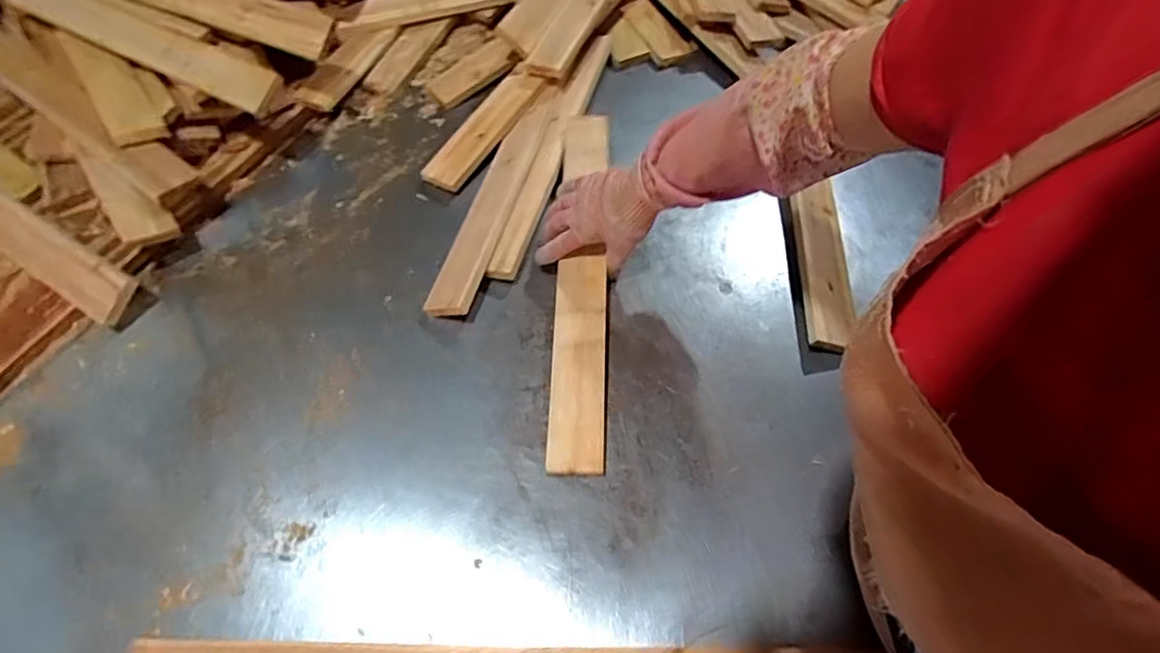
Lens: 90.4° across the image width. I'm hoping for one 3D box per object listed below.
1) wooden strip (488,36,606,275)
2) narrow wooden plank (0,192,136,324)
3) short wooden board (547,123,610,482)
[{"bbox_3d":[-0.031,-0.268,0.816,0.043,0.017,0.456,13,61,8],"label":"wooden strip"},{"bbox_3d":[-0.777,-0.142,0.773,0.522,0.052,0.059,28,63,16],"label":"narrow wooden plank"},{"bbox_3d":[0.002,-0.072,0.693,0.059,0.019,0.474,1,62,2],"label":"short wooden board"}]

